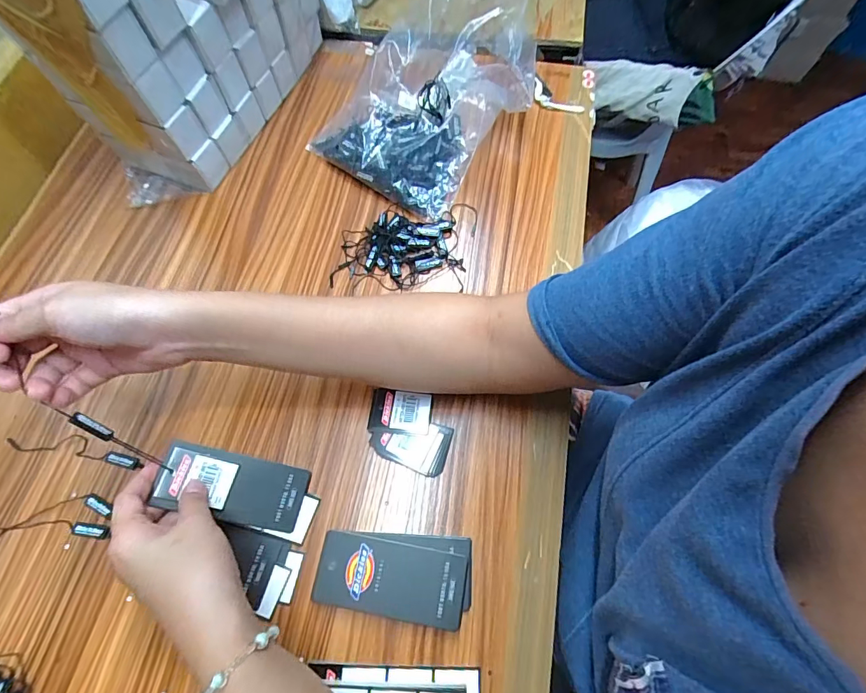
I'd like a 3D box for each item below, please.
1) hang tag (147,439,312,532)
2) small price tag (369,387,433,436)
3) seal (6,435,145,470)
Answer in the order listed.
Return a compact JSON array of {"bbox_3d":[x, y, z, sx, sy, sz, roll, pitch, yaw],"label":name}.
[{"bbox_3d":[-0.157,0.110,0.336,0.107,0.004,0.050,22,68,-13],"label":"hang tag"},{"bbox_3d":[-0.029,0.059,0.374,0.054,0.009,0.037,6,68,4],"label":"small price tag"},{"bbox_3d":[-0.310,0.087,0.366,0.121,0.004,0.019,7,68,4],"label":"seal"}]

